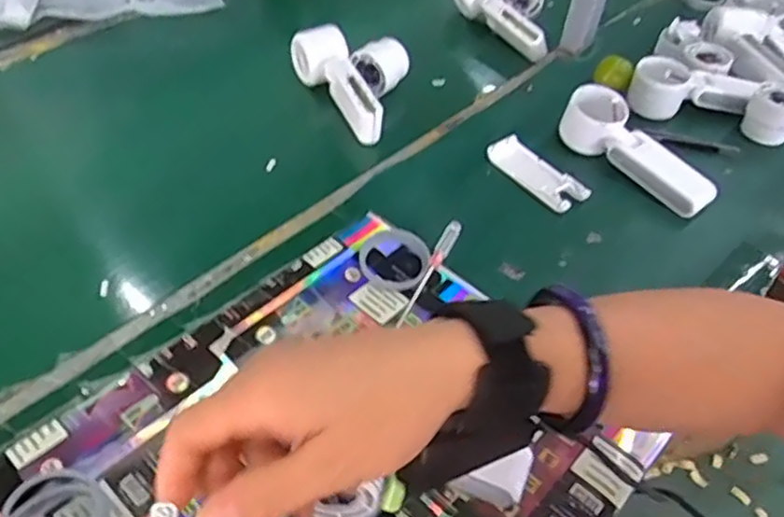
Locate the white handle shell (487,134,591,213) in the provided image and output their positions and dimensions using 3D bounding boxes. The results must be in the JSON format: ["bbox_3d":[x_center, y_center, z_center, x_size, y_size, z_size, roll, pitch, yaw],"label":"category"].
[{"bbox_3d":[0.142,-0.086,0.673,0.042,0.011,0.107,-26,54,-27],"label":"white handle shell"}]

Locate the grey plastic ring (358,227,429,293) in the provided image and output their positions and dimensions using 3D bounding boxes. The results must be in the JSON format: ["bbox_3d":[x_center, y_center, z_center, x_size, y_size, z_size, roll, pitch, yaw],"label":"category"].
[{"bbox_3d":[0.000,-0.004,0.579,0.058,0.013,0.065,-21,52,-23],"label":"grey plastic ring"}]

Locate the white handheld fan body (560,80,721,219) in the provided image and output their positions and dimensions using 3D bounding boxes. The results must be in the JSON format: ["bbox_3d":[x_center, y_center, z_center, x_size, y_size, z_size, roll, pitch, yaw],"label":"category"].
[{"bbox_3d":[0.245,-0.109,0.675,0.047,0.057,0.165,-30,56,-29],"label":"white handheld fan body"}]

